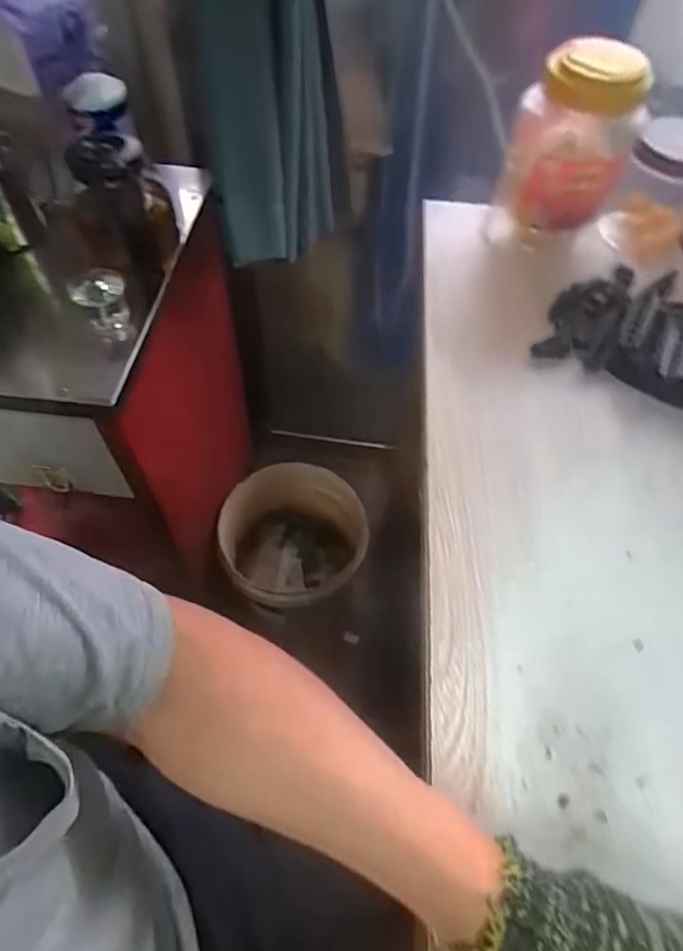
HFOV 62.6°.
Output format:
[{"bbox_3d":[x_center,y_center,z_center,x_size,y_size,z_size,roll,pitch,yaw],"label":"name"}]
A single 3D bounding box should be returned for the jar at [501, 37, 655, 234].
[{"bbox_3d":[0.215,-0.312,0.528,0.083,0.138,0.085,1,57,-1],"label":"jar"}]

